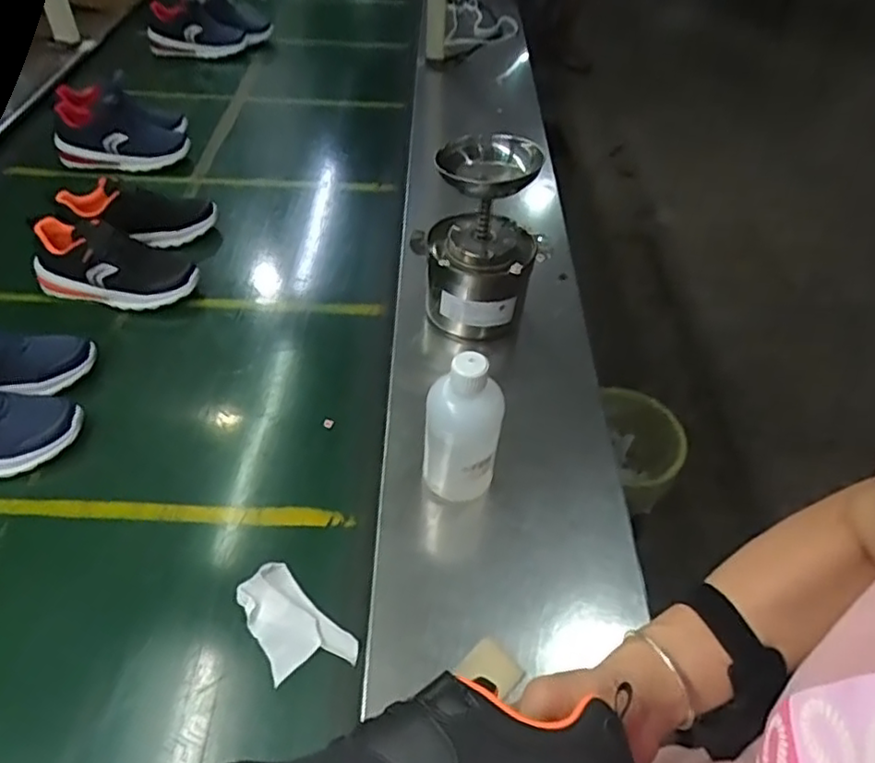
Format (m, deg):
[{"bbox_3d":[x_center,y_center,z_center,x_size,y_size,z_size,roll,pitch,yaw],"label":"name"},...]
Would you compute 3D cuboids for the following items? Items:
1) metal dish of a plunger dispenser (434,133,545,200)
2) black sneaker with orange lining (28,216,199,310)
[{"bbox_3d":[0.063,-0.251,0.761,0.127,0.047,0.107,-6,47,-7],"label":"metal dish of a plunger dispenser"},{"bbox_3d":[-0.460,-0.162,0.920,0.219,0.098,0.077,13,46,-6],"label":"black sneaker with orange lining"}]

